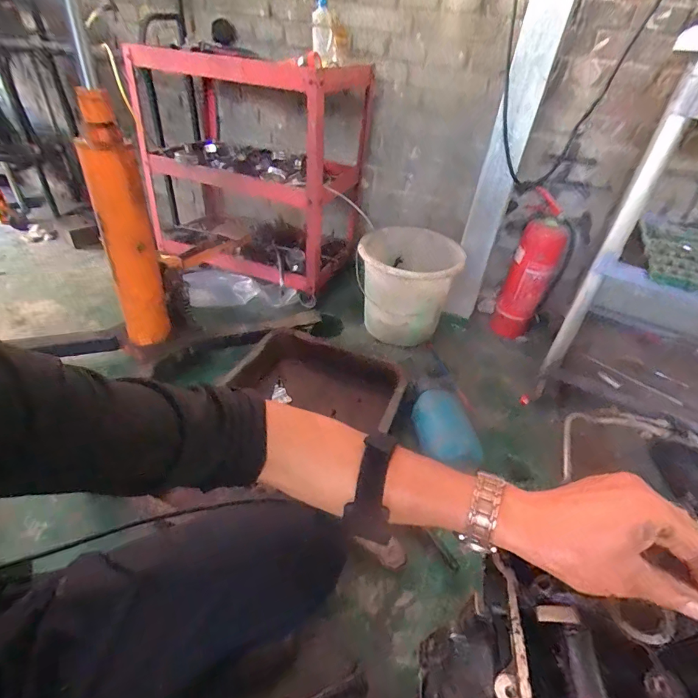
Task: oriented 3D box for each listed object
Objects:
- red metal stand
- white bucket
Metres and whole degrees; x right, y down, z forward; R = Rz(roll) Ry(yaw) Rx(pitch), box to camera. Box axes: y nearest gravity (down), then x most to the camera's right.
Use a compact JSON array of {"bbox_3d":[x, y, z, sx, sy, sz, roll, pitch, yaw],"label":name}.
[{"bbox_3d":[-0.381,-0.660,1.462,0.783,0.682,0.536,21,40,17],"label":"red metal stand"},{"bbox_3d":[0.188,-0.213,1.355,0.308,0.304,0.336,4,38,-3],"label":"white bucket"}]

